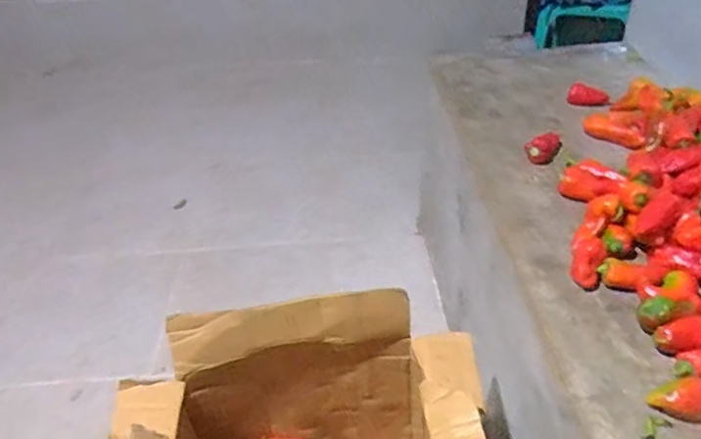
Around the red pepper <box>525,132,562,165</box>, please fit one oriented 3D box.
[{"bbox_3d":[0.311,-0.115,0.932,0.055,0.038,0.033,-18,40,-16],"label":"red pepper"}]

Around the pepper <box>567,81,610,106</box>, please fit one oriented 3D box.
[{"bbox_3d":[0.441,-0.229,1.068,0.071,0.037,0.030,10,40,17],"label":"pepper"}]

